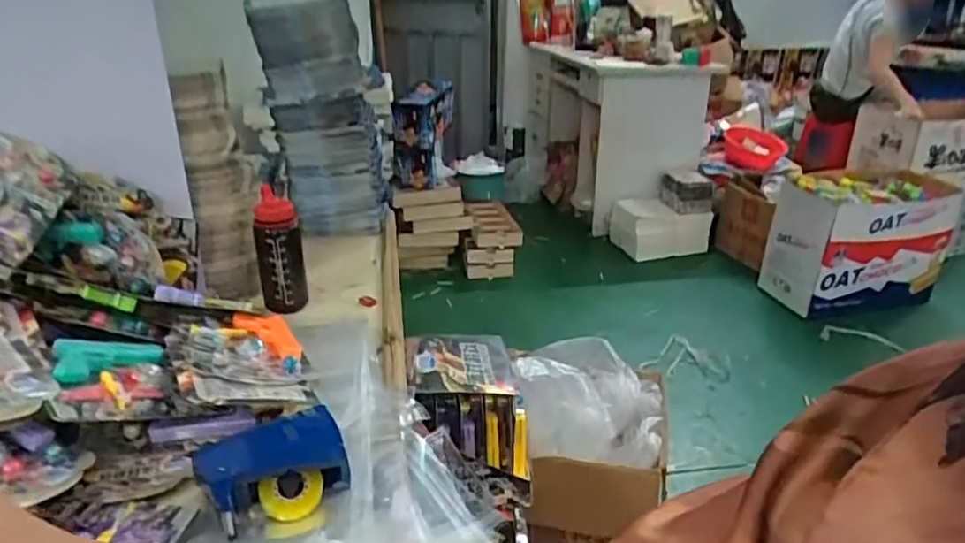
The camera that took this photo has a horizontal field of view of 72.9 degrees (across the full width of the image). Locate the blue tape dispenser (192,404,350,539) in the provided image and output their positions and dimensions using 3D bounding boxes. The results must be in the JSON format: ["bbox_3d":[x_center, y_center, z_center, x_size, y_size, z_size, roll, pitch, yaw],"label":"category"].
[{"bbox_3d":[-0.202,0.201,0.646,0.133,0.059,0.106,-13,28,-28],"label":"blue tape dispenser"}]

